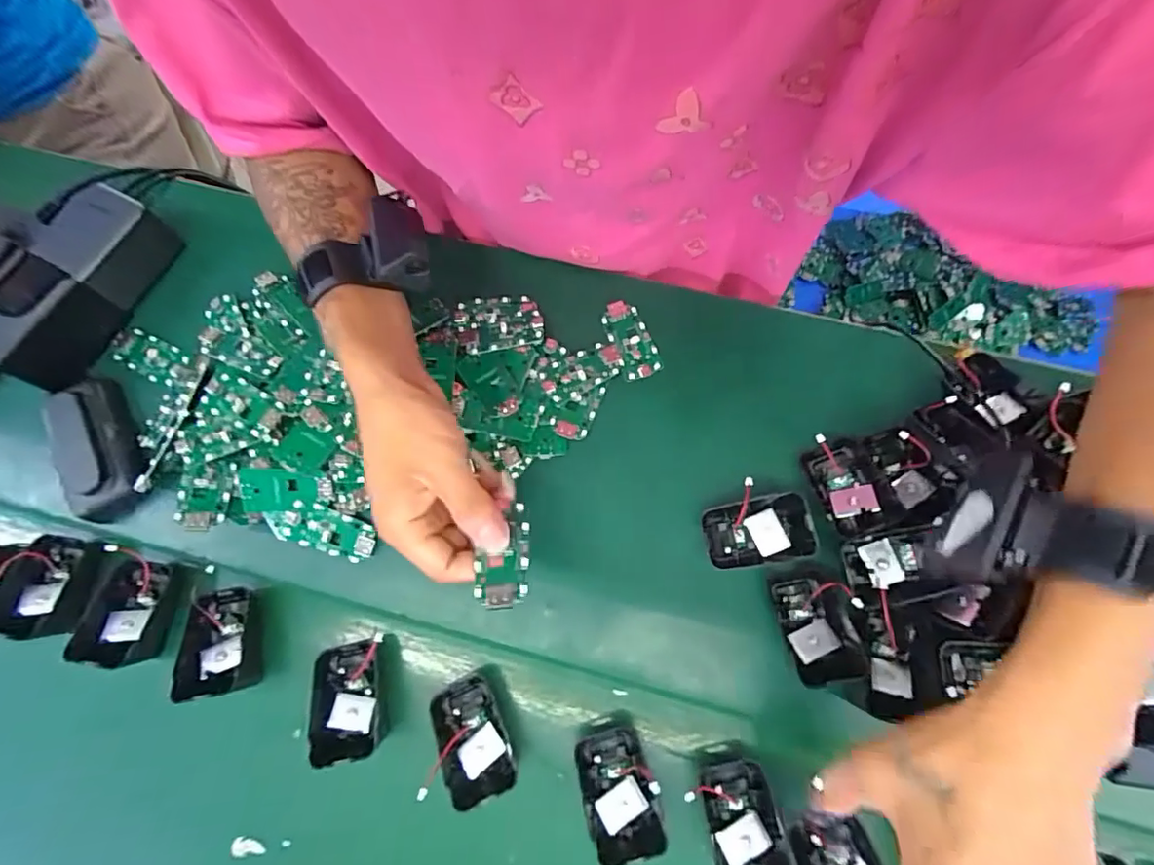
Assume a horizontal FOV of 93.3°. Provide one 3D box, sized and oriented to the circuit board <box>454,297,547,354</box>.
[{"bbox_3d":[-0.061,-0.087,0.426,0.067,0.006,0.050,-12,63,5],"label":"circuit board"}]

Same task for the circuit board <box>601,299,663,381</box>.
[{"bbox_3d":[0.042,-0.073,0.425,0.030,0.005,0.064,-19,79,-3],"label":"circuit board"}]

